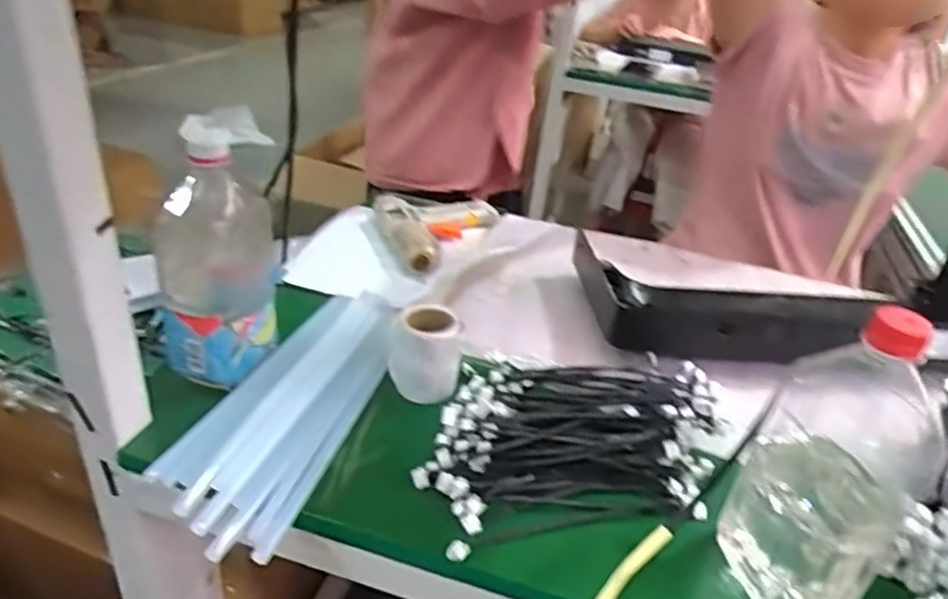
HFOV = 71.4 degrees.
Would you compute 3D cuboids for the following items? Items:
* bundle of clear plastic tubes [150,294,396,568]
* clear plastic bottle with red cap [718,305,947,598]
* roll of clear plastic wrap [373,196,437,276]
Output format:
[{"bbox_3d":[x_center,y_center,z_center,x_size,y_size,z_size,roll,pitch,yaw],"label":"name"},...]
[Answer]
[{"bbox_3d":[-0.156,0.084,0.591,0.114,0.023,0.324,12,30,10],"label":"bundle of clear plastic tubes"},{"bbox_3d":[0.239,0.109,0.438,0.111,0.217,0.097,-20,39,-38],"label":"clear plastic bottle with red cap"},{"bbox_3d":[-0.090,-0.090,0.871,0.059,0.040,0.175,-8,34,-19],"label":"roll of clear plastic wrap"}]

